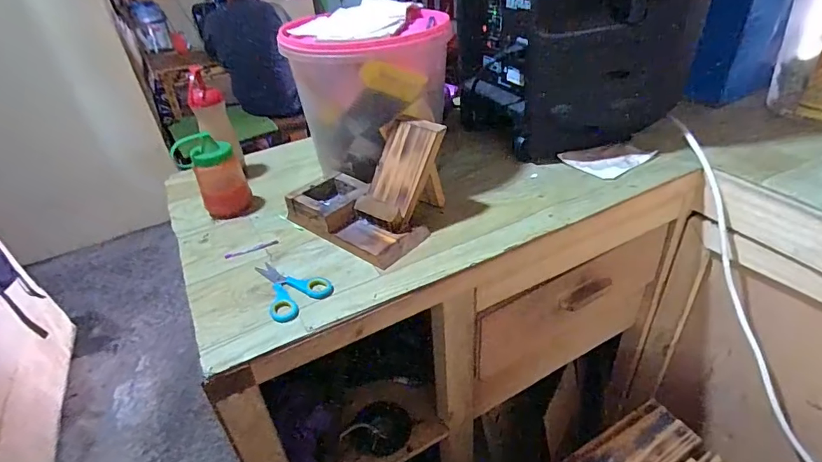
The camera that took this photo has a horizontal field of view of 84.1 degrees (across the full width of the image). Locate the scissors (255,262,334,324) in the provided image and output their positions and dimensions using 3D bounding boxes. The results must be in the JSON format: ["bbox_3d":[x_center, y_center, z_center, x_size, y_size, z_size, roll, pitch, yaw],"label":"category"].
[{"bbox_3d":[-0.154,0.067,0.565,0.079,0.005,0.108,-31,42,-32],"label":"scissors"}]

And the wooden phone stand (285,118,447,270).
[{"bbox_3d":[-0.059,-0.073,0.645,0.199,0.124,0.169,25,44,36],"label":"wooden phone stand"}]

